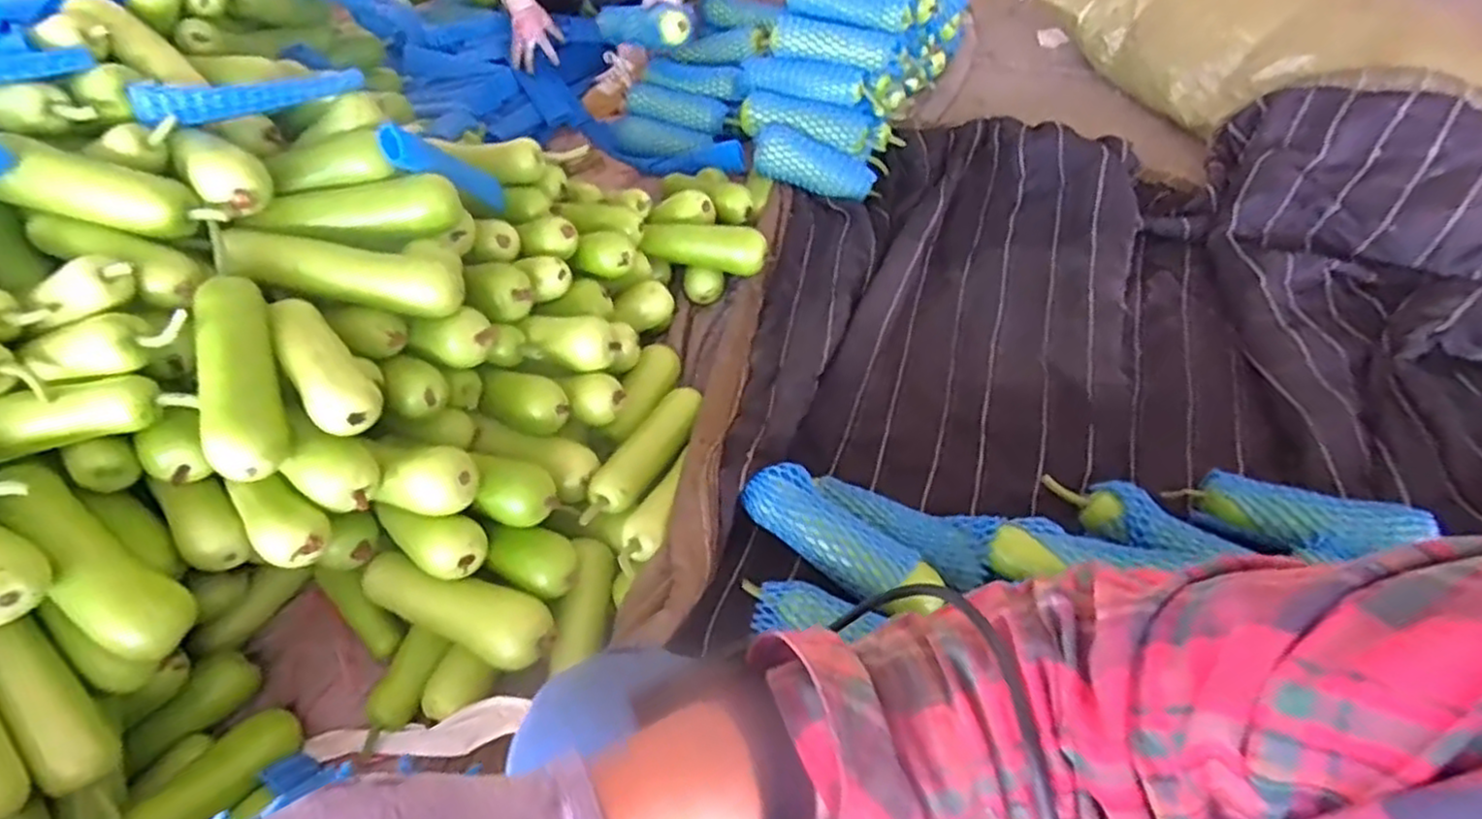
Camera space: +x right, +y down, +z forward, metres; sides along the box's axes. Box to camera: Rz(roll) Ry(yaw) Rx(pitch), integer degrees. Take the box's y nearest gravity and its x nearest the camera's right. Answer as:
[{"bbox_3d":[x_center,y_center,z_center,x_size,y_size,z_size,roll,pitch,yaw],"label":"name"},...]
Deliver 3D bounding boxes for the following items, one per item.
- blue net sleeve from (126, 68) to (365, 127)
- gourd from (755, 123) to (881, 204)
[{"bbox_3d":[-0.578,-0.376,0.862,0.239,0.045,0.025,-28,53,-34],"label":"blue net sleeve"},{"bbox_3d":[0.133,-0.434,1.293,0.228,0.062,0.067,23,55,3],"label":"gourd"}]

